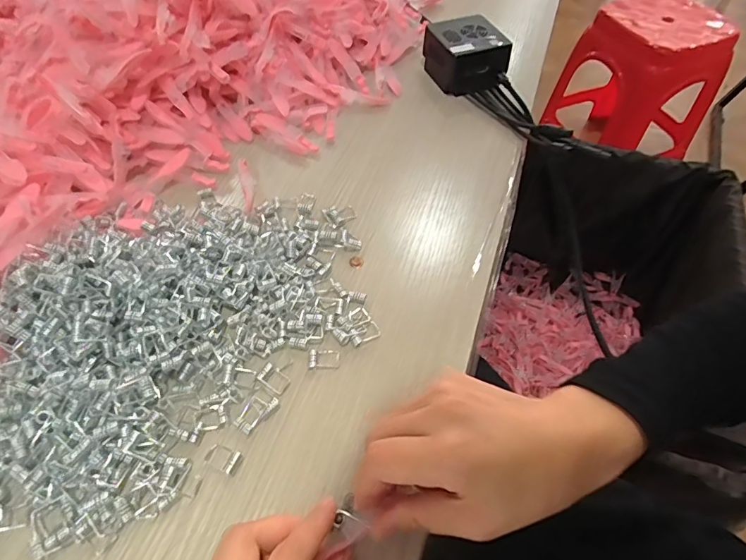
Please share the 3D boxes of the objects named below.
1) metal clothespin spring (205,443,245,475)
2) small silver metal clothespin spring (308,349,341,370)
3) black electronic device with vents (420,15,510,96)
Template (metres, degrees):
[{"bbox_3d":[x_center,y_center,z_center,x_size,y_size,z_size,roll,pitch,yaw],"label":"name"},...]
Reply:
[{"bbox_3d":[-0.094,0.111,0.283,0.022,0.006,0.013,22,58,11],"label":"metal clothespin spring"},{"bbox_3d":[-0.035,0.056,0.324,0.023,0.004,0.014,-1,56,-3],"label":"small silver metal clothespin spring"},{"bbox_3d":[0.106,-0.256,0.519,0.073,0.051,0.086,-16,58,-13],"label":"black electronic device with vents"}]

